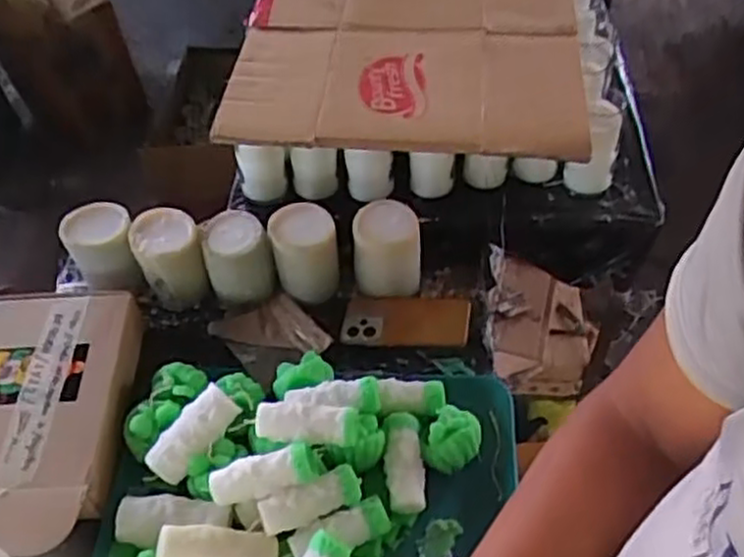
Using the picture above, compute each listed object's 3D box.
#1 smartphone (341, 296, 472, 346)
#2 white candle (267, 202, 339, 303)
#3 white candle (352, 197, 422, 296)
[{"bbox_3d":[0.043,0.050,0.951,0.157,0.005,0.077,3,51,5],"label":"smartphone"},{"bbox_3d":[-0.087,-0.037,0.967,0.082,0.104,0.076,-10,51,-6],"label":"white candle"},{"bbox_3d":[0.020,-0.043,0.957,0.083,0.105,0.079,0,51,2],"label":"white candle"}]

